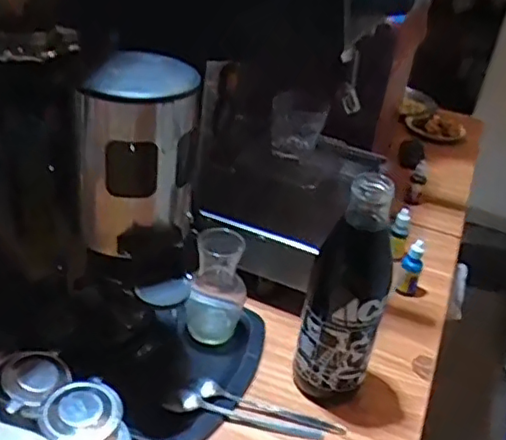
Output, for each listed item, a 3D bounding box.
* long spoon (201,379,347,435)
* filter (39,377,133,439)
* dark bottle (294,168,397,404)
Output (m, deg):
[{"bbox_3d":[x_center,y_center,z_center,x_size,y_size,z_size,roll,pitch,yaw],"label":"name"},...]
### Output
[{"bbox_3d":[0.022,0.206,0.664,0.160,0.014,0.020,12,31,9],"label":"long spoon"},{"bbox_3d":[-0.155,0.201,0.577,0.070,0.066,0.070,5,31,-3],"label":"filter"},{"bbox_3d":[0.098,0.083,0.645,0.083,0.256,0.067,12,31,8],"label":"dark bottle"}]

